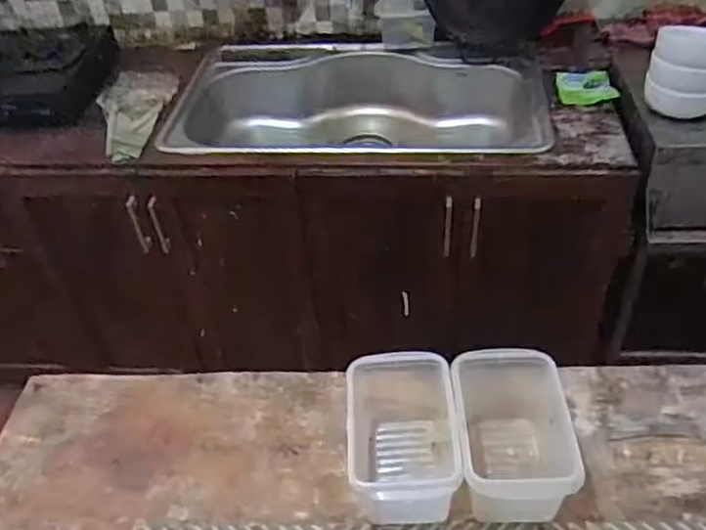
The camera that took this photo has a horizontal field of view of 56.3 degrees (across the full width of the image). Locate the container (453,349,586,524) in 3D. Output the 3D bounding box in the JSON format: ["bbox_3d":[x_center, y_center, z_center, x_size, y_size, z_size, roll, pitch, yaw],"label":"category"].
[{"bbox_3d":[0.156,0.172,0.656,0.103,0.098,0.148,-4,42,4],"label":"container"}]

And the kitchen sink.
[{"bbox_3d":[0.019,-0.331,1.577,0.820,0.208,0.507,2,43,9],"label":"kitchen sink"}]

